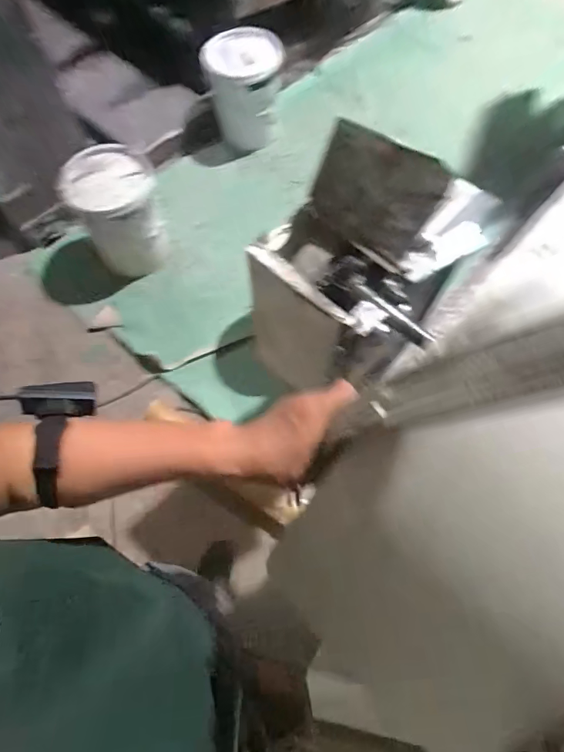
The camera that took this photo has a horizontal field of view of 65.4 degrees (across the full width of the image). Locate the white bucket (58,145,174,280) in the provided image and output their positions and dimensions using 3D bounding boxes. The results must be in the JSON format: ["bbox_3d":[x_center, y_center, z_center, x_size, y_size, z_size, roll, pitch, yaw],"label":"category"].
[{"bbox_3d":[-0.584,-0.583,1.601,0.292,0.336,0.312,-1,66,2],"label":"white bucket"}]

